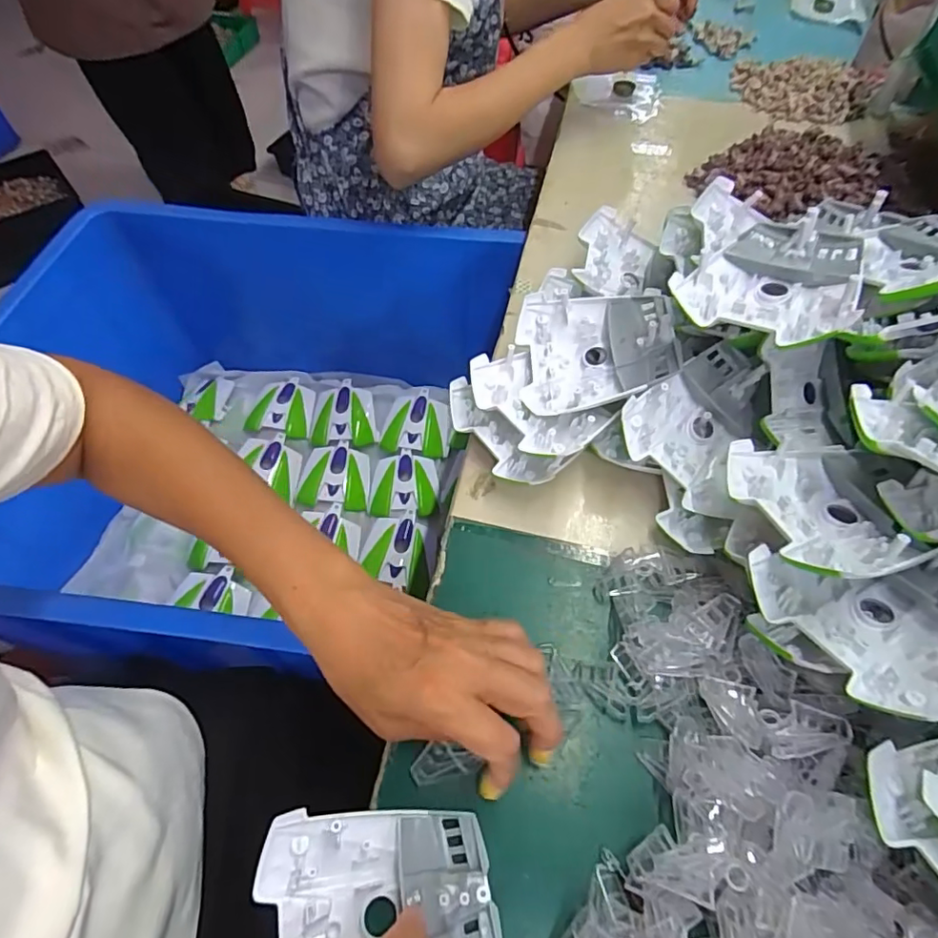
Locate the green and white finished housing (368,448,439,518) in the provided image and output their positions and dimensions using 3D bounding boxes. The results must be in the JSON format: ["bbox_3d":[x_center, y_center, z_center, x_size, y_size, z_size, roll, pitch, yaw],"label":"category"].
[{"bbox_3d":[-0.086,0.022,0.727,0.088,0.022,0.098,-2,59,-1],"label":"green and white finished housing"}]

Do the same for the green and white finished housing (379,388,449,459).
[{"bbox_3d":[-0.076,-0.068,0.774,0.092,0.034,0.102,2,59,2],"label":"green and white finished housing"}]

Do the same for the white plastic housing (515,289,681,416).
[{"bbox_3d":[0.090,-0.086,0.386,0.106,0.023,0.093,-8,68,16],"label":"white plastic housing"}]

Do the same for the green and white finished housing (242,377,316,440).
[{"bbox_3d":[-0.272,-0.092,0.792,0.089,0.027,0.096,8,60,5],"label":"green and white finished housing"}]

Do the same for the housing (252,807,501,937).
[{"bbox_3d":[-0.044,0.208,0.261,0.108,0.024,0.078,-9,59,-2],"label":"housing"}]

